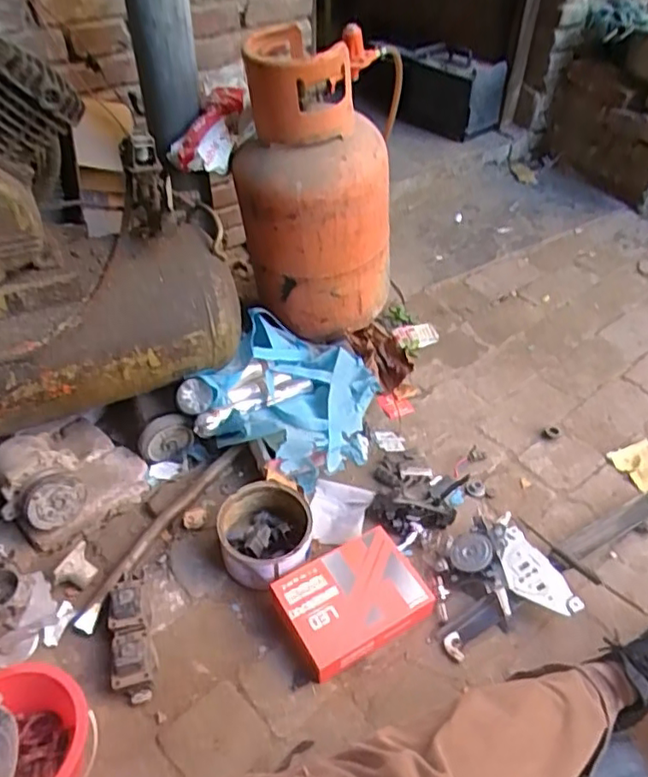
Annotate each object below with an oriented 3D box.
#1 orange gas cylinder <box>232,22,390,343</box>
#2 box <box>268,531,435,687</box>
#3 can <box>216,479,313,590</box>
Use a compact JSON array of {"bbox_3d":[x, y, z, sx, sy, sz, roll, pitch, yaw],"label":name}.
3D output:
[{"bbox_3d":[-0.011,-0.414,1.294,0.303,0.548,0.338,4,45,4],"label":"orange gas cylinder"},{"bbox_3d":[0.047,0.328,0.956,0.216,0.054,0.156,-23,48,-20],"label":"box"},{"bbox_3d":[-0.094,0.245,1.010,0.149,0.088,0.163,0,44,0],"label":"can"}]

